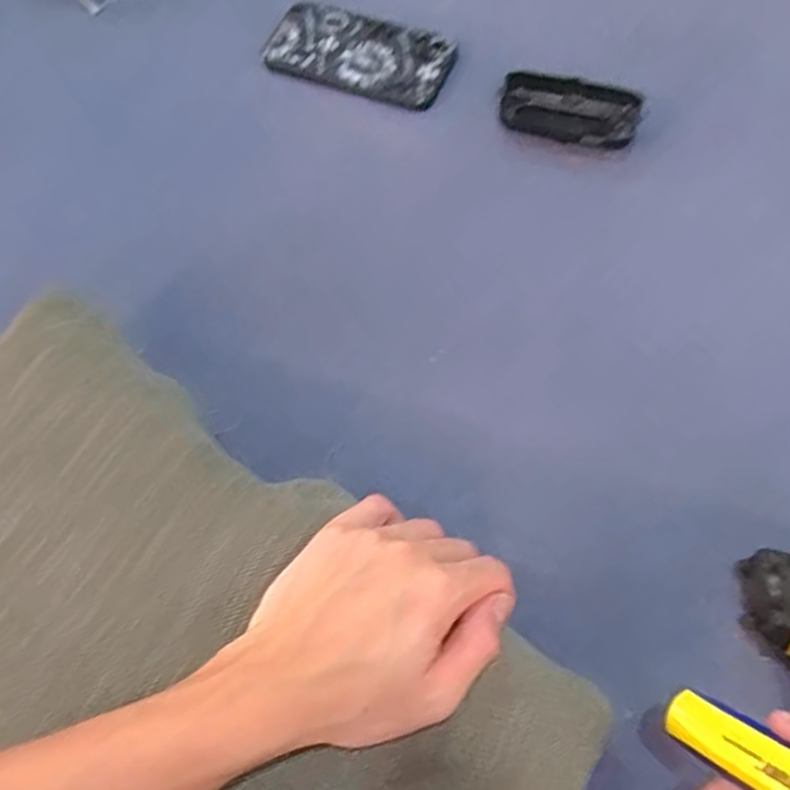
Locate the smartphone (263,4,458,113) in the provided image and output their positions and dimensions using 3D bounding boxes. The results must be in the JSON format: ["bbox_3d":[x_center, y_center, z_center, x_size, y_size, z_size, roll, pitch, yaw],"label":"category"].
[{"bbox_3d":[-0.031,-0.298,0.585,0.158,0.008,0.084,21,70,12],"label":"smartphone"}]

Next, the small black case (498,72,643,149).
[{"bbox_3d":[0.141,-0.232,0.541,0.109,0.024,0.038,12,68,8],"label":"small black case"}]

